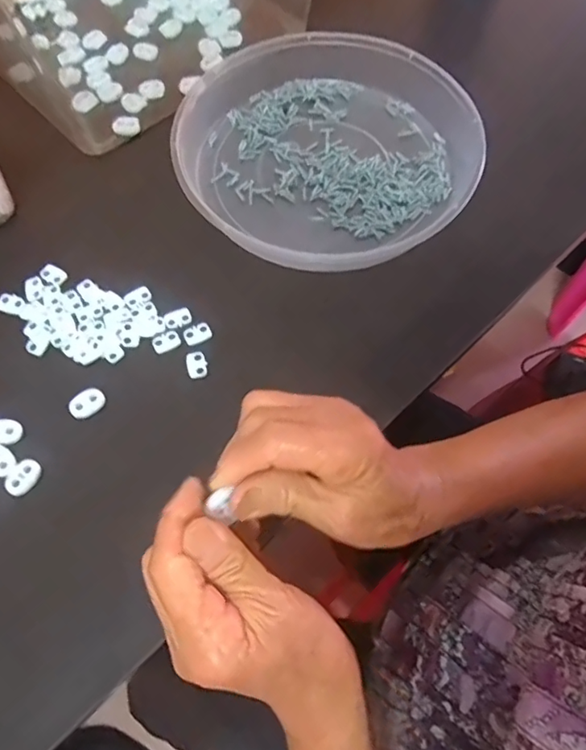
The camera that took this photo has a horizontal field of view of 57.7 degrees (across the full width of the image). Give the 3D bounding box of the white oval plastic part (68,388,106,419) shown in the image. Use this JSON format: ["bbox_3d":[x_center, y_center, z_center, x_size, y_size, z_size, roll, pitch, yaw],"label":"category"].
[{"bbox_3d":[-0.136,0.018,0.350,0.023,0.006,0.016,-36,71,-16],"label":"white oval plastic part"}]

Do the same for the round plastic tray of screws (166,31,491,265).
[{"bbox_3d":[0.027,-0.186,0.424,0.234,0.038,0.220,0,65,-1],"label":"round plastic tray of screws"}]

